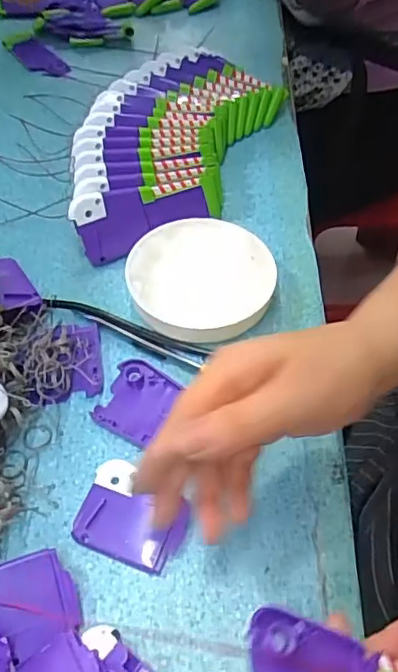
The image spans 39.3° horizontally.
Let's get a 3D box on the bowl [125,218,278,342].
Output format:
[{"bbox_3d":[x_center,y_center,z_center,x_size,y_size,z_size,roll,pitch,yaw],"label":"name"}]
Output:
[{"bbox_3d":[0.002,-0.041,0.404,0.102,0.023,0.097,0,54,0],"label":"bowl"}]

